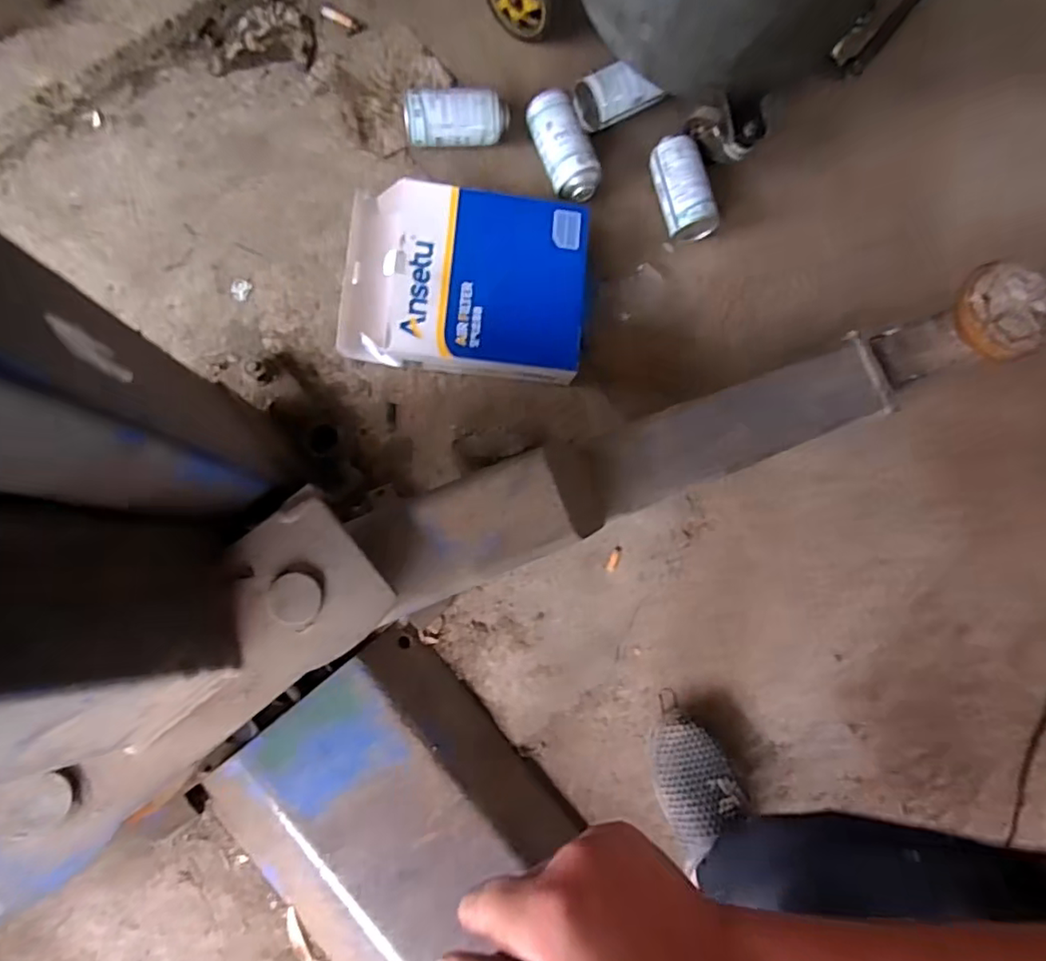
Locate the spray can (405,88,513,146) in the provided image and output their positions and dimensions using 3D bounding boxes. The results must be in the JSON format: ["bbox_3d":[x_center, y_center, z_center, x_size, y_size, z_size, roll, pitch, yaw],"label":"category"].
[{"bbox_3d":[-0.087,-0.475,0.780,0.131,0.068,0.059,-7,83,-8],"label":"spray can"}]

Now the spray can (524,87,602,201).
[{"bbox_3d":[0.054,-0.440,0.795,0.056,0.057,0.147,-24,86,-9],"label":"spray can"}]

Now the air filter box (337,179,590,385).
[{"bbox_3d":[-0.074,-0.254,0.765,0.306,0.052,0.234,6,82,-6],"label":"air filter box"}]

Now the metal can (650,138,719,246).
[{"bbox_3d":[0.219,-0.399,0.816,0.059,0.061,0.136,-19,85,-9],"label":"metal can"}]

